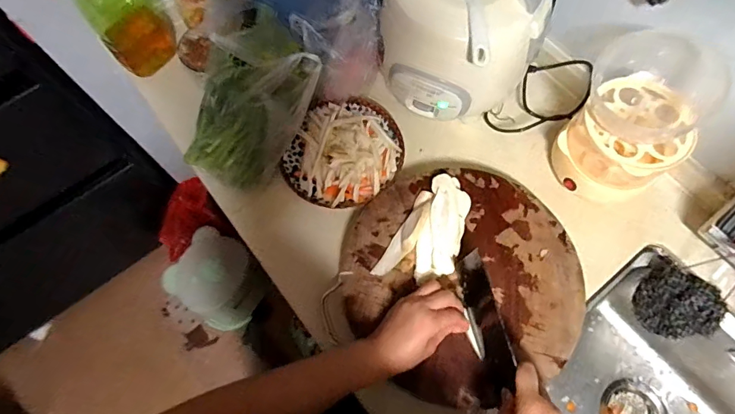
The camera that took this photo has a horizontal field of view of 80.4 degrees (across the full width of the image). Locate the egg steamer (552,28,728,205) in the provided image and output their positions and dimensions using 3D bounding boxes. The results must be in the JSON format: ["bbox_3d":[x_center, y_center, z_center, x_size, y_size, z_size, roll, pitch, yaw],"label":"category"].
[{"bbox_3d":[0.369,-0.113,0.612,0.175,0.160,0.146,-41,73,-13],"label":"egg steamer"}]

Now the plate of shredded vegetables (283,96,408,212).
[{"bbox_3d":[-0.035,-0.095,0.675,0.174,0.070,0.186,0,69,1],"label":"plate of shredded vegetables"}]

